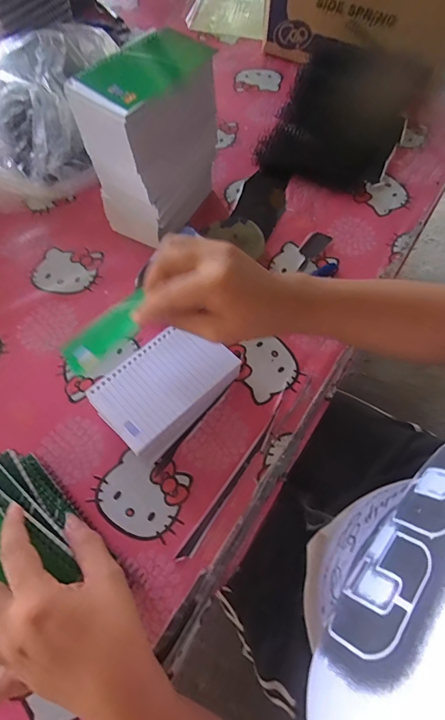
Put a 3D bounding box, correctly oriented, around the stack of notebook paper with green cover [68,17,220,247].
[{"bbox_3d":[-0.079,-0.245,0.462,0.093,0.175,0.134,30,67,14],"label":"stack of notebook paper with green cover"}]

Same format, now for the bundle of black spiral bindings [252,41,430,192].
[{"bbox_3d":[0.181,-0.371,0.585,0.176,0.059,0.267,24,66,11],"label":"bundle of black spiral bindings"}]

